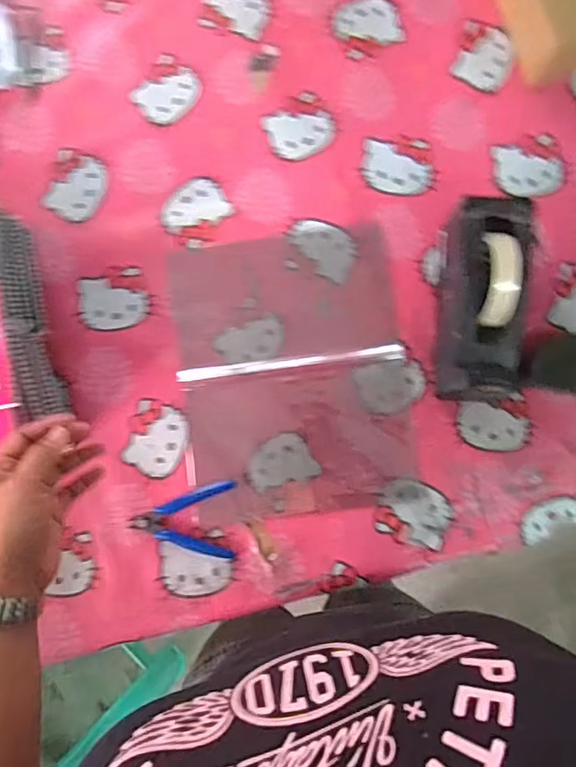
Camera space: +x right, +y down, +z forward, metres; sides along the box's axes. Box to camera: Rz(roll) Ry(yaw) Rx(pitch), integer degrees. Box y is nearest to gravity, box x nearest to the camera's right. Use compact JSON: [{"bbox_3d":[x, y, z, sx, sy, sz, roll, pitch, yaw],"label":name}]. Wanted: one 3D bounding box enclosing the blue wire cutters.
[{"bbox_3d":[-0.116,0.151,0.602,0.111,0.010,0.084,3,86,1],"label":"blue wire cutters"}]

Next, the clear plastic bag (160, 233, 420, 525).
[{"bbox_3d":[0.005,-0.012,0.618,0.252,0.010,0.316,-6,86,1],"label":"clear plastic bag"}]

